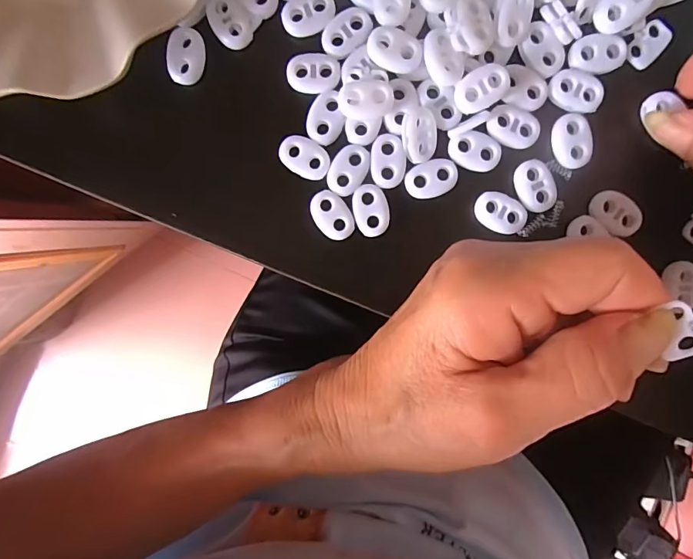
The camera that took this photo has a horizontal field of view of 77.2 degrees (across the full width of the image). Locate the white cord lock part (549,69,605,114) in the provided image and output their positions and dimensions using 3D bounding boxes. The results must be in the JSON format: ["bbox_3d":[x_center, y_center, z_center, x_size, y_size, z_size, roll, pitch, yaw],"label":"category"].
[{"bbox_3d":[0.096,-0.079,0.180,0.022,0.004,0.016,15,98,1],"label":"white cord lock part"}]

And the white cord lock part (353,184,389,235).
[{"bbox_3d":[0.011,-0.030,0.188,0.015,0.004,0.022,-11,97,4],"label":"white cord lock part"}]

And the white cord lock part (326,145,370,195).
[{"bbox_3d":[0.001,-0.047,0.186,0.015,0.004,0.022,36,98,-2],"label":"white cord lock part"}]

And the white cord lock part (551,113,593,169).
[{"bbox_3d":[0.096,-0.058,0.182,0.015,0.004,0.022,-15,97,4],"label":"white cord lock part"}]

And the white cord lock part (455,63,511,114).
[{"bbox_3d":[0.055,-0.078,0.178,0.022,0.008,0.015,-29,95,6],"label":"white cord lock part"}]

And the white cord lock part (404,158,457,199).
[{"bbox_3d":[0.037,-0.043,0.186,0.022,0.004,0.015,-20,96,5],"label":"white cord lock part"}]

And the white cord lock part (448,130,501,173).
[{"bbox_3d":[0.055,-0.055,0.184,0.022,0.004,0.015,17,98,0],"label":"white cord lock part"}]

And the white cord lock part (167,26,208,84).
[{"bbox_3d":[-0.069,-0.096,0.186,0.014,0.006,0.022,13,98,1],"label":"white cord lock part"}]

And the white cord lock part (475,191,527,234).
[{"bbox_3d":[0.067,-0.029,0.187,0.023,0.004,0.015,27,98,-1],"label":"white cord lock part"}]

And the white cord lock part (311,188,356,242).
[{"bbox_3d":[-0.006,-0.028,0.189,0.015,0.004,0.023,-36,94,7],"label":"white cord lock part"}]

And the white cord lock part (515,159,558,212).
[{"bbox_3d":[0.082,-0.040,0.185,0.016,0.004,0.022,-25,96,6],"label":"white cord lock part"}]

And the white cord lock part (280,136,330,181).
[{"bbox_3d":[-0.018,-0.053,0.186,0.022,0.004,0.015,29,98,-1],"label":"white cord lock part"}]

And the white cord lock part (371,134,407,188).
[{"bbox_3d":[0.018,-0.051,0.185,0.014,0.004,0.022,0,97,3],"label":"white cord lock part"}]

